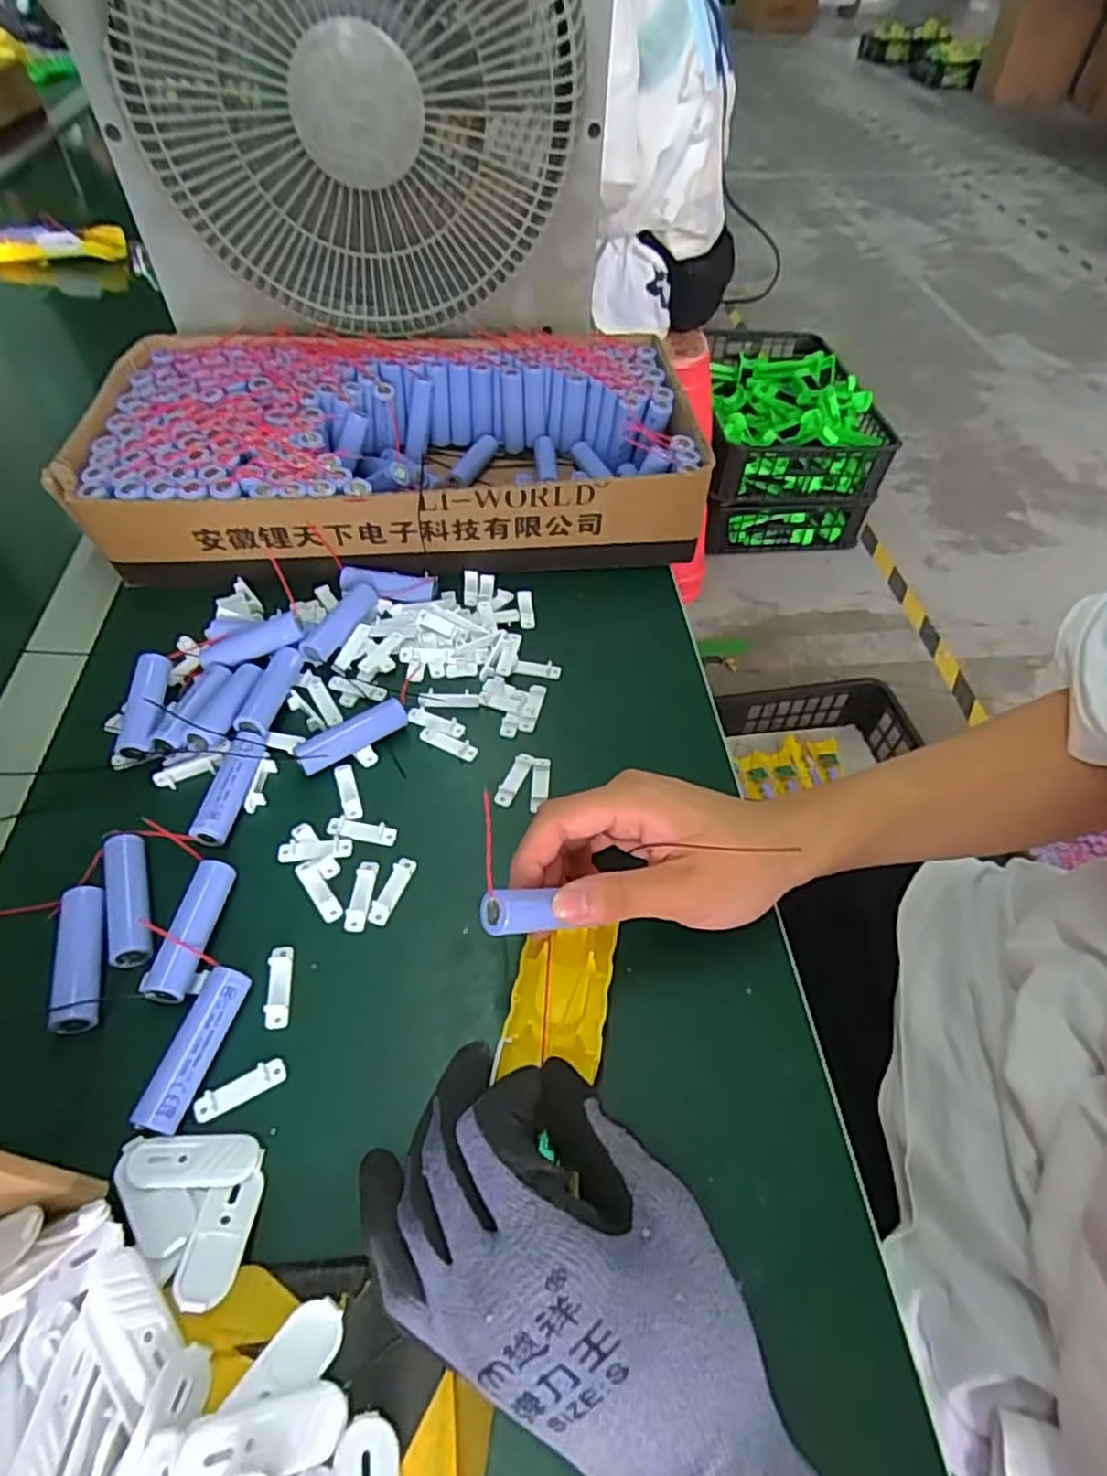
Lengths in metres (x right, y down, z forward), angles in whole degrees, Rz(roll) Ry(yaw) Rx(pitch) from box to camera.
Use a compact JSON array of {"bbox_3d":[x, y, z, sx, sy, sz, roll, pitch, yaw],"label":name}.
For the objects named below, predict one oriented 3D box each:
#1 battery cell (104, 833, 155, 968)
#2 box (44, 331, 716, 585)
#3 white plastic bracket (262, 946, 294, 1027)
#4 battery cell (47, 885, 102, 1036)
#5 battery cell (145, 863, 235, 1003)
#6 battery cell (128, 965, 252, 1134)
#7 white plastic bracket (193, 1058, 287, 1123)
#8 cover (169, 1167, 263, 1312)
[{"bbox_3d":[-0.208,0.075,0.346,0.022,0.019,0.068,-21,55,-18],"label":"battery cell"},{"bbox_3d":[-0.113,-0.222,0.545,0.414,0.081,0.223,-5,52,-5],"label":"box"},{"bbox_3d":[-0.126,0.114,0.327,0.010,0.005,0.037,-7,52,-7],"label":"white plastic bracket"},{"bbox_3d":[-0.213,0.099,0.323,0.018,0.016,0.066,-13,53,-11],"label":"battery cell"},{"bbox_3d":[-0.168,0.090,0.332,0.017,0.015,0.067,4,52,1],"label":"battery cell"},{"bbox_3d":[-0.151,0.131,0.301,0.019,0.015,0.065,11,52,7],"label":"battery cell"},{"bbox_3d":[-0.132,0.149,0.300,0.037,0.004,0.011,-25,56,-20],"label":"white plastic bracket"},{"bbox_3d":[-0.122,0.184,0.260,0.020,0.006,0.045,4,29,1],"label":"cover"}]

